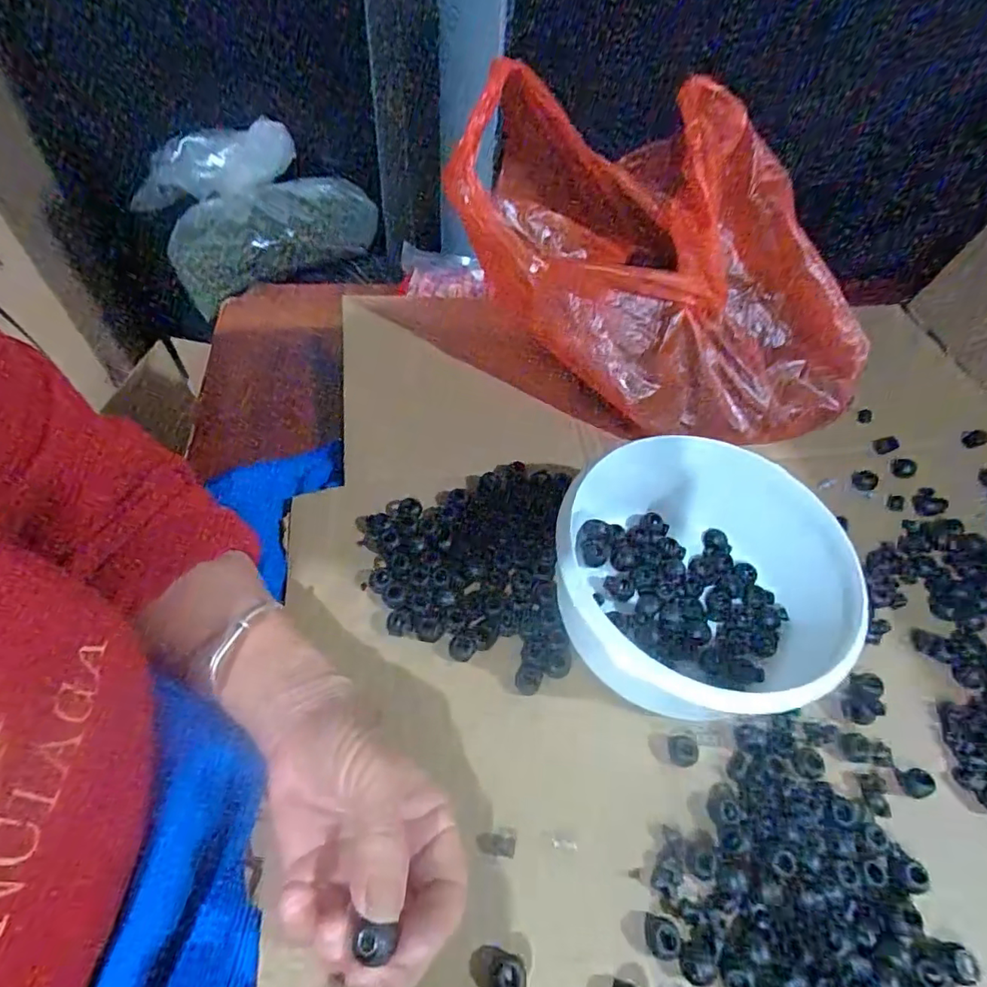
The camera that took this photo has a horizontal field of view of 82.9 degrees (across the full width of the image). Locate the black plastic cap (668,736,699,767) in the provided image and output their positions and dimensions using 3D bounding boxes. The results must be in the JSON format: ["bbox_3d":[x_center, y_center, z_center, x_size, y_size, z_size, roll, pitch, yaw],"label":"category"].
[{"bbox_3d":[0.104,0.141,0.305,0.016,0.009,0.015,2,54,-3],"label":"black plastic cap"}]

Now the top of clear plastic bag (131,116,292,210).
[{"bbox_3d":[-0.408,-0.464,0.805,0.278,0.090,0.041,-5,51,20],"label":"top of clear plastic bag"}]

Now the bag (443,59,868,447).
[{"bbox_3d":[0.131,-0.168,0.430,0.324,0.175,0.161,22,56,11],"label":"bag"}]

